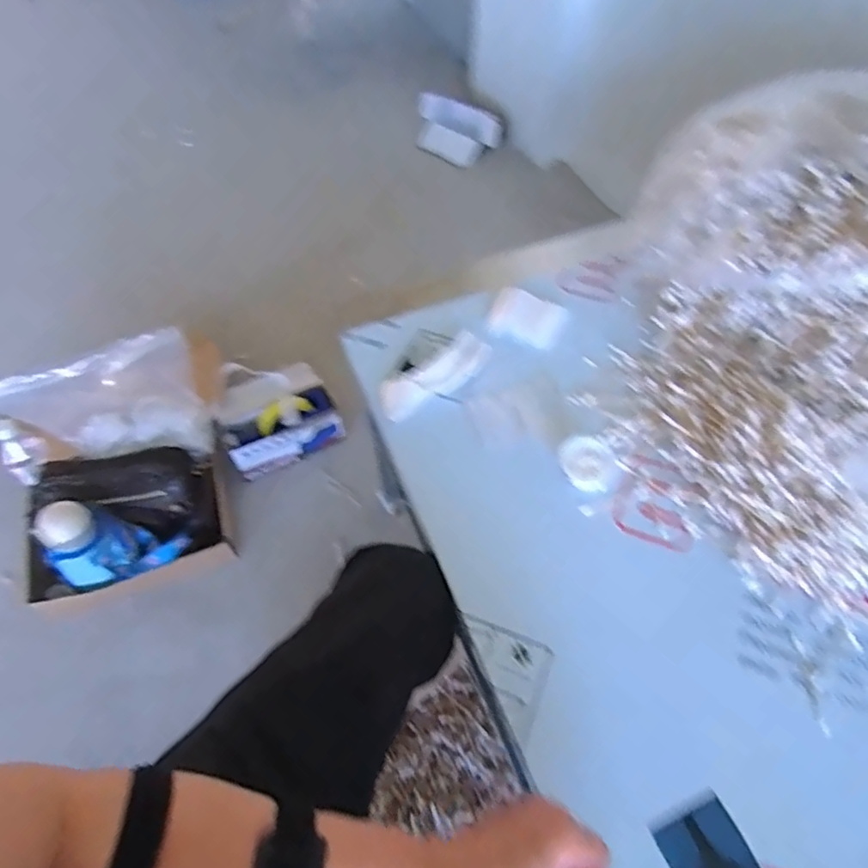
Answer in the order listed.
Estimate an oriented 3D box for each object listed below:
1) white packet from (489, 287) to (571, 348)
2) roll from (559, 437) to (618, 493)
[{"bbox_3d":[0.116,-0.143,0.740,0.087,0.010,0.077,18,56,14],"label":"white packet"},{"bbox_3d":[0.158,0.030,0.614,0.057,0.032,0.044,24,58,17],"label":"roll"}]

